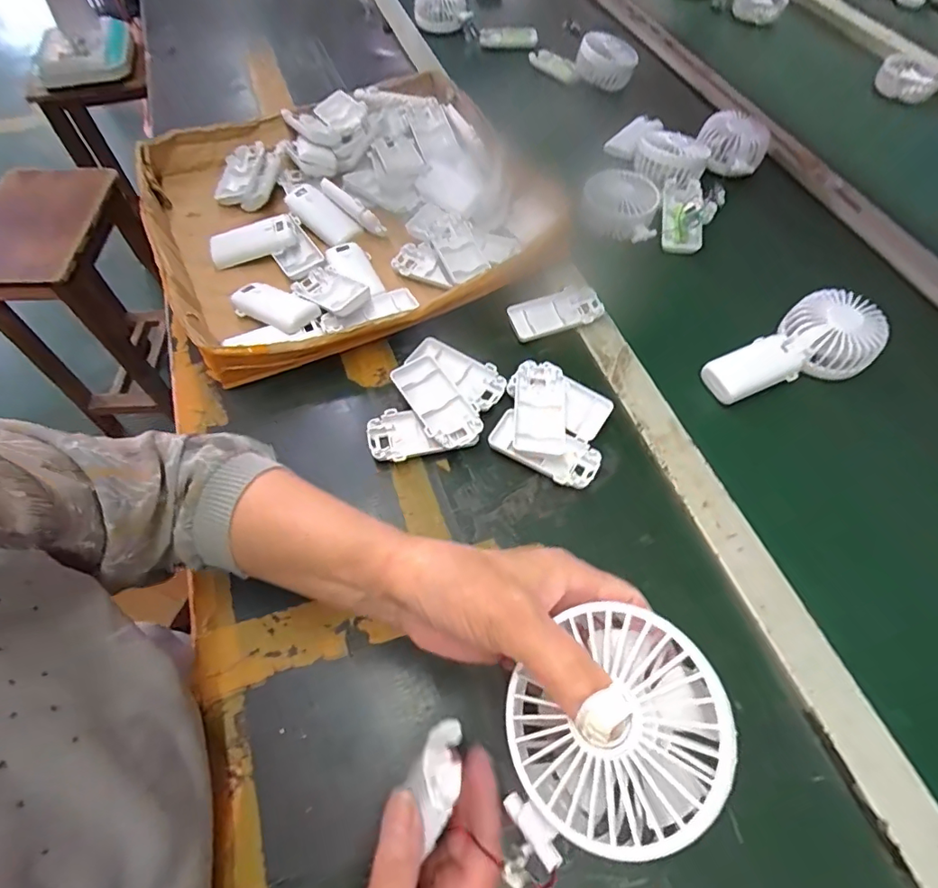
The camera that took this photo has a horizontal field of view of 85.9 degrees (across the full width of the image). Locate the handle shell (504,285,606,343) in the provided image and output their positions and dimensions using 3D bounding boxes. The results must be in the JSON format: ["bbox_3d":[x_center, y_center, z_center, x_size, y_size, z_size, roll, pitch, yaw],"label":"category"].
[{"bbox_3d":[0.090,-0.137,0.525,0.095,0.013,0.042,-21,63,-12],"label":"handle shell"}]

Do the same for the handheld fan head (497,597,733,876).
[{"bbox_3d":[0.057,0.114,0.207,0.092,0.040,0.087,-23,57,28],"label":"handheld fan head"}]

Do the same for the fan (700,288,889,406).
[{"bbox_3d":[0.314,-0.080,0.494,0.174,0.065,0.082,-28,65,-15],"label":"fan"}]

